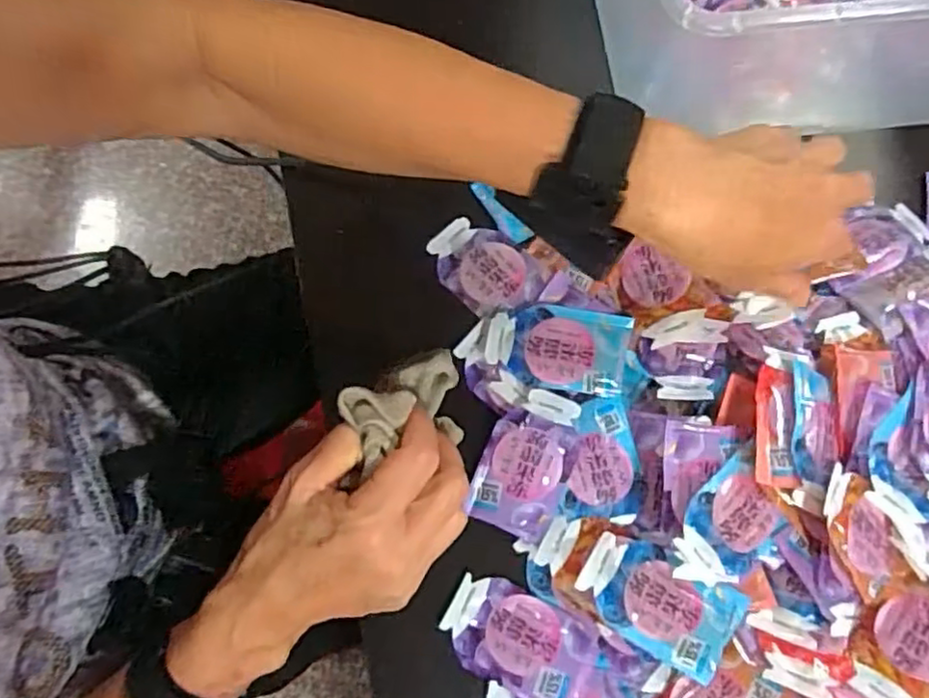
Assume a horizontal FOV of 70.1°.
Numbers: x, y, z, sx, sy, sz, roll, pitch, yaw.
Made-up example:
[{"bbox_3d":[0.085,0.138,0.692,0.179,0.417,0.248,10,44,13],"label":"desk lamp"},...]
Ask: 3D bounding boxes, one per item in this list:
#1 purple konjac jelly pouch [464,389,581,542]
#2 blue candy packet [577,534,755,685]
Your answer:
[{"bbox_3d":[0.033,0.060,0.362,0.044,0.013,0.077,17,76,2],"label":"purple konjac jelly pouch"},{"bbox_3d":[0.097,0.129,0.335,0.078,0.011,0.047,28,76,5],"label":"blue candy packet"}]

